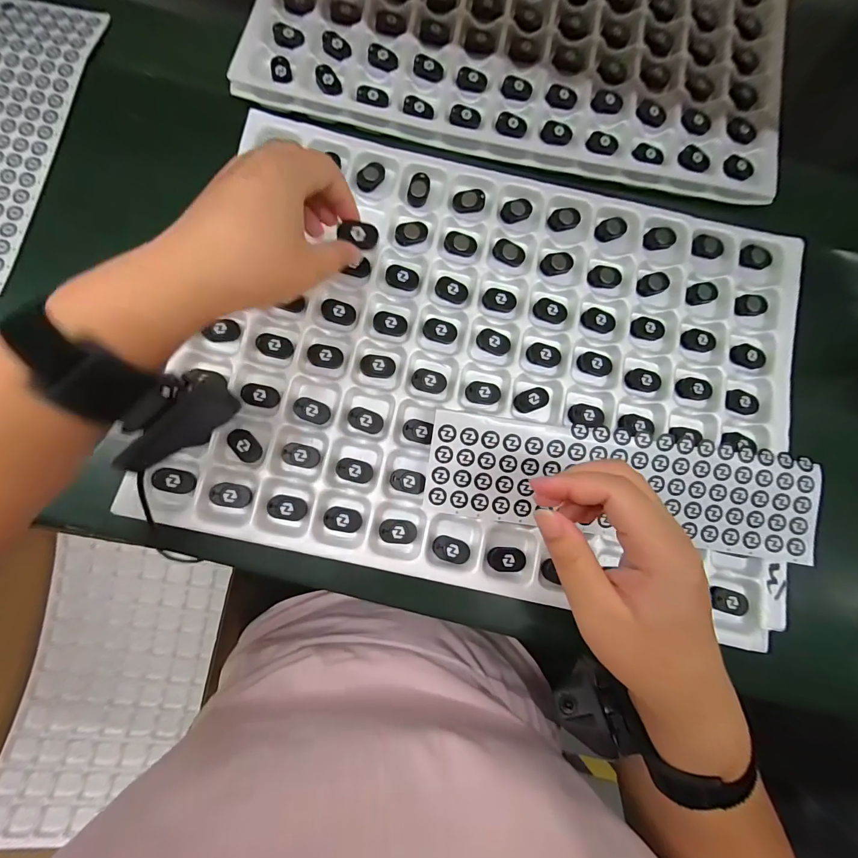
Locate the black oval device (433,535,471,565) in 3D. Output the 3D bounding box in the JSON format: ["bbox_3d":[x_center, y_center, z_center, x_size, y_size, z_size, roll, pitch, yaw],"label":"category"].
[{"bbox_3d":[0.018,0.095,0.297,0.029,0.007,0.018,19,81,1],"label":"black oval device"}]

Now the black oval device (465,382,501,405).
[{"bbox_3d":[0.045,-0.031,0.319,0.029,0.011,0.018,-1,81,-2],"label":"black oval device"}]

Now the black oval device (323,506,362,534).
[{"bbox_3d":[-0.067,0.071,0.298,0.028,0.009,0.018,14,81,0],"label":"black oval device"}]

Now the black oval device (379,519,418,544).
[{"bbox_3d":[-0.024,0.081,0.296,0.028,0.007,0.018,4,81,-1],"label":"black oval device"}]

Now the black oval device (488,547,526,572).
[{"bbox_3d":[0.060,0.101,0.295,0.027,0.010,0.018,1,81,-2],"label":"black oval device"}]

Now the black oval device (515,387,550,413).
[{"bbox_3d":[0.087,-0.025,0.318,0.030,0.007,0.017,-25,83,-5],"label":"black oval device"}]

